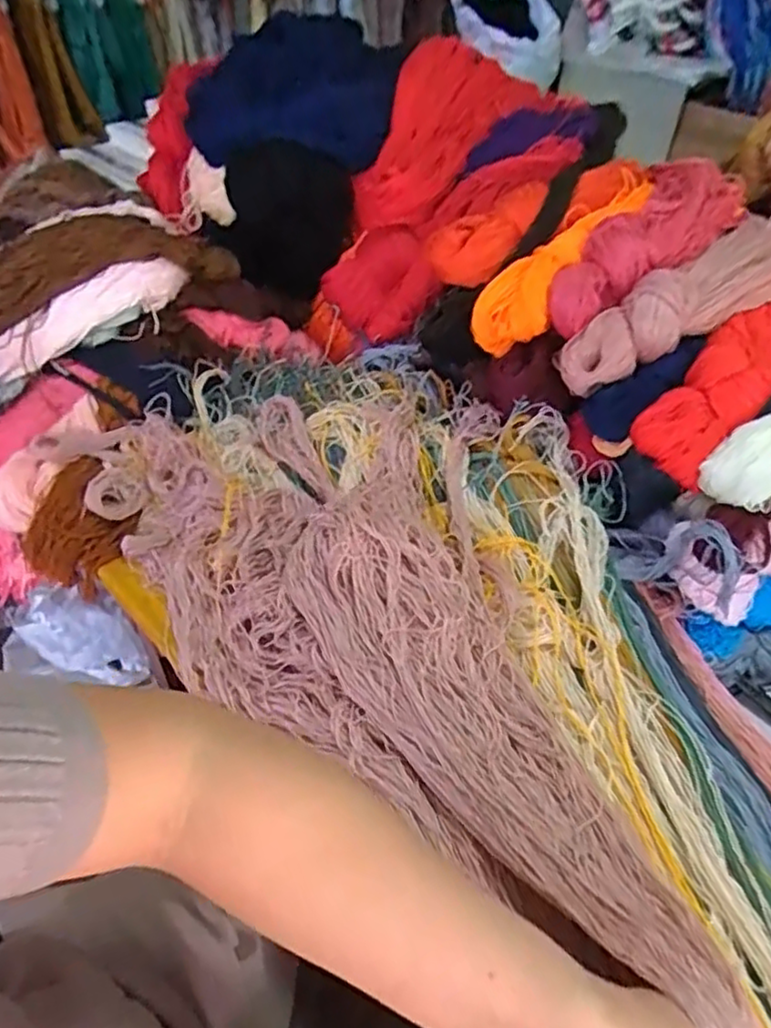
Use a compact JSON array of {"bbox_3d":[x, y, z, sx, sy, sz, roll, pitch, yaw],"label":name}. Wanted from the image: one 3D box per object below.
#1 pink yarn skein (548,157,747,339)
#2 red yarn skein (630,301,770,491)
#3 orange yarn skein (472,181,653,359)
[{"bbox_3d":[0.250,-0.266,0.634,0.100,0.057,0.280,35,64,29],"label":"pink yarn skein"},{"bbox_3d":[0.345,-0.131,0.601,0.304,0.079,0.077,-27,51,-28],"label":"red yarn skein"},{"bbox_3d":[0.190,-0.252,0.649,0.259,0.063,0.060,-44,58,-13],"label":"orange yarn skein"}]

